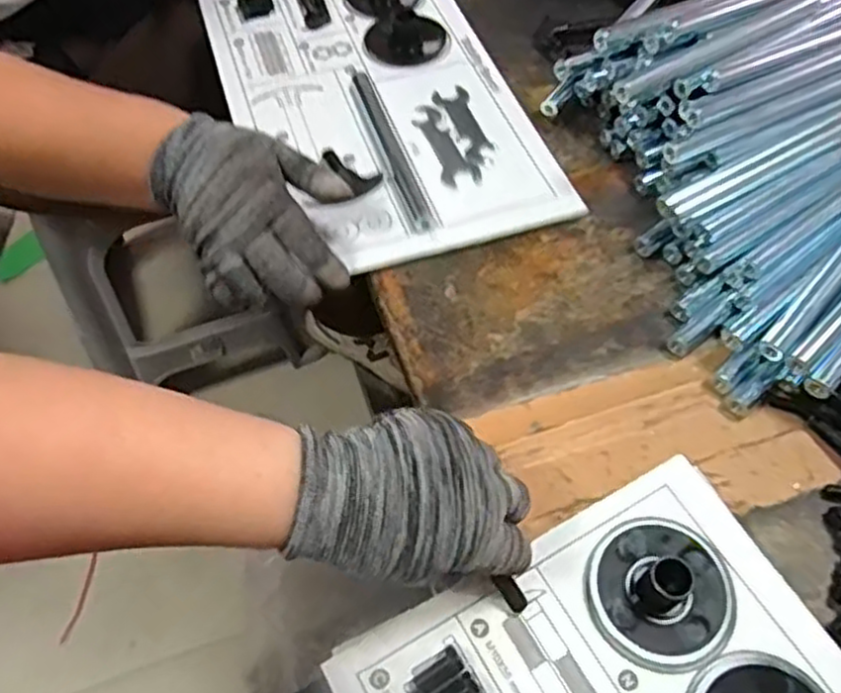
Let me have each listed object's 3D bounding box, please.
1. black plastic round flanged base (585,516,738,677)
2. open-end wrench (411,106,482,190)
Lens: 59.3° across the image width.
[{"bbox_3d":[0.121,0.118,0.363,0.072,0.022,0.070,-1,58,2],"label":"black plastic round flanged base"},{"bbox_3d":[0.019,-0.157,0.573,0.030,0.004,0.095,-17,59,-8],"label":"open-end wrench"}]

